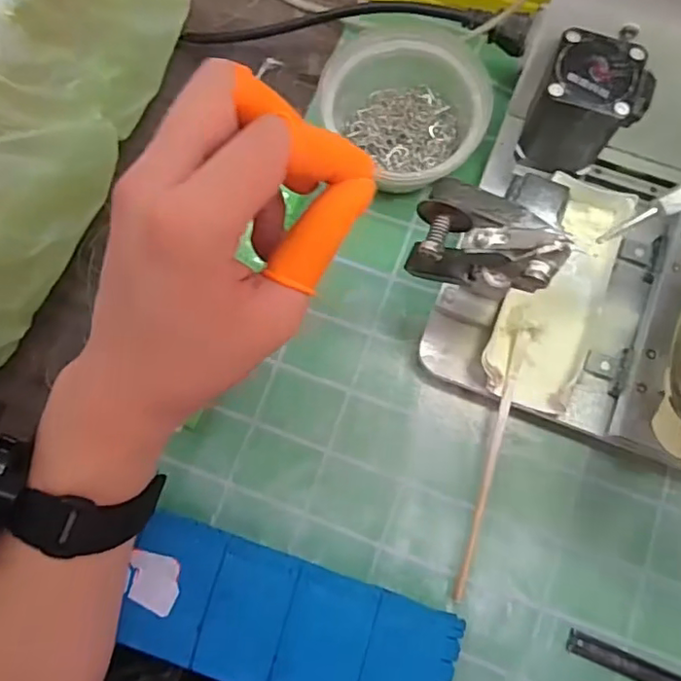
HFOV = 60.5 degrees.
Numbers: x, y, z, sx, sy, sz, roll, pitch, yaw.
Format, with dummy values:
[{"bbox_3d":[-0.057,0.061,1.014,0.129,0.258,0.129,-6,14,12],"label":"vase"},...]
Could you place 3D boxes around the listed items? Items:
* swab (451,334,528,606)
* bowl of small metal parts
[{"bbox_3d":[0.083,0.069,0.324,0.008,0.009,0.152,14,90,5],"label":"swab"},{"bbox_3d":[0.040,-0.140,0.364,0.098,0.053,0.094,41,81,10],"label":"bowl of small metal parts"}]

